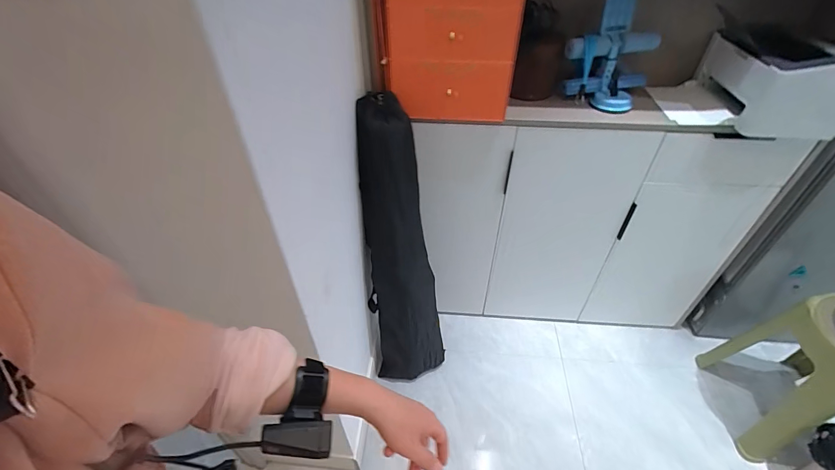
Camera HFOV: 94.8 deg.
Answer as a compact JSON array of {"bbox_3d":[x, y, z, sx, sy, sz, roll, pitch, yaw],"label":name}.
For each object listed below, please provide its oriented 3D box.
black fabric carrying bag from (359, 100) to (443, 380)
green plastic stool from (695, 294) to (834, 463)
[{"bbox_3d":[-0.035,0.105,1.162,0.239,1.003,0.110,2,42,0],"label":"black fabric carrying bag"},{"bbox_3d":[1.312,0.467,1.256,0.395,0.493,0.380,4,41,6],"label":"green plastic stool"}]

